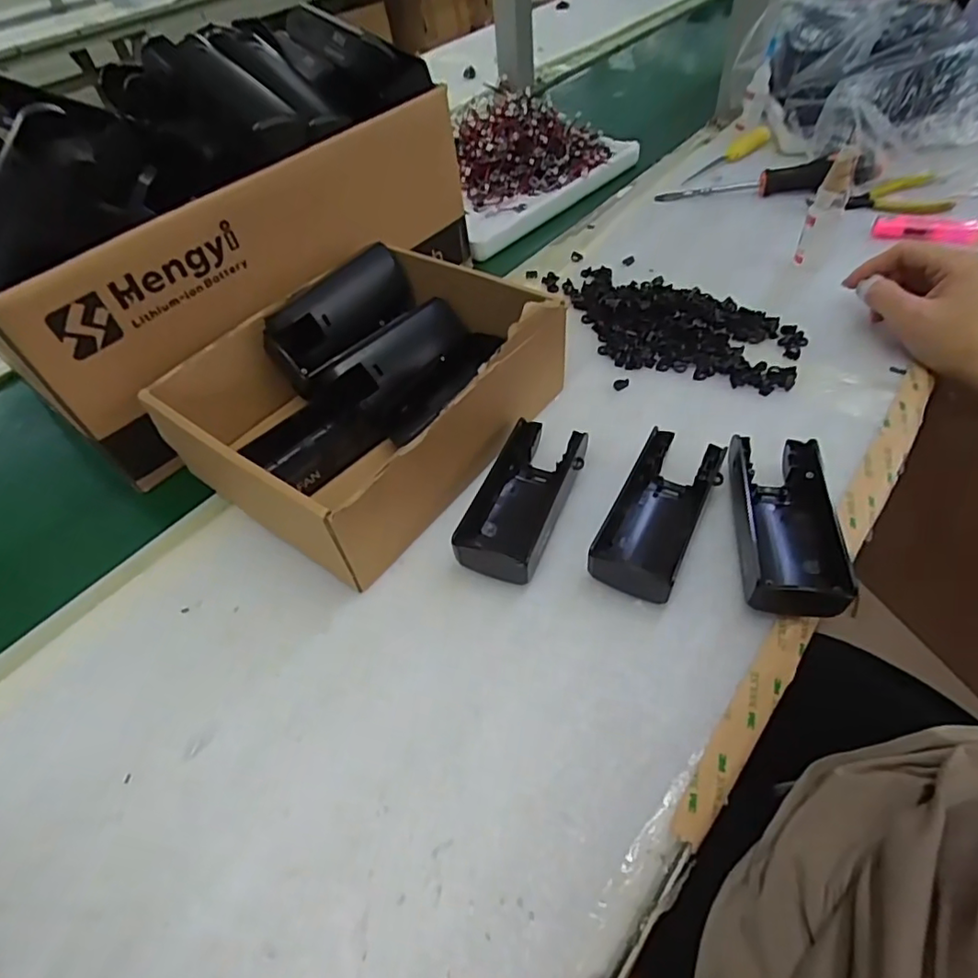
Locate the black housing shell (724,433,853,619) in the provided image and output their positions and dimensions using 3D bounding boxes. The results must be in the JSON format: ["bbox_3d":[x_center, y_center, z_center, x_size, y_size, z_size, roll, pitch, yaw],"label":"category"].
[{"bbox_3d":[0.157,0.017,0.309,0.048,0.028,0.109,5,52,10],"label":"black housing shell"}]

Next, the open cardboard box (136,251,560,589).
[{"bbox_3d":[-0.079,-0.068,0.378,0.177,0.076,0.207,28,59,27],"label":"open cardboard box"}]

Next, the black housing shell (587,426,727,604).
[{"bbox_3d":[0.095,0.011,0.326,0.046,0.021,0.105,23,57,22],"label":"black housing shell"}]

